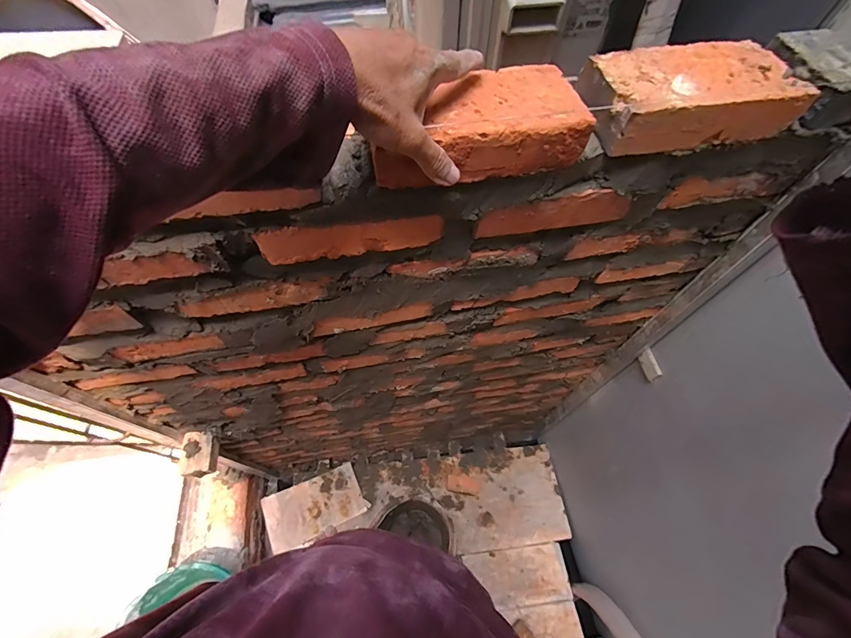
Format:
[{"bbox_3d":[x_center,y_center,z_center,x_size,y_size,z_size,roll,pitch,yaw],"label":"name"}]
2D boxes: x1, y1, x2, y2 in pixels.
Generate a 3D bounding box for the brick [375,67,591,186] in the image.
[{"bbox_3d":[0.044,-0.178,0.357,0.188,0.050,0.091,-11,61,-7],"label":"brick"}]

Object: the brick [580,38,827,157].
[{"bbox_3d":[0.252,-0.219,0.379,0.185,0.045,0.101,-11,61,-7],"label":"brick"}]

